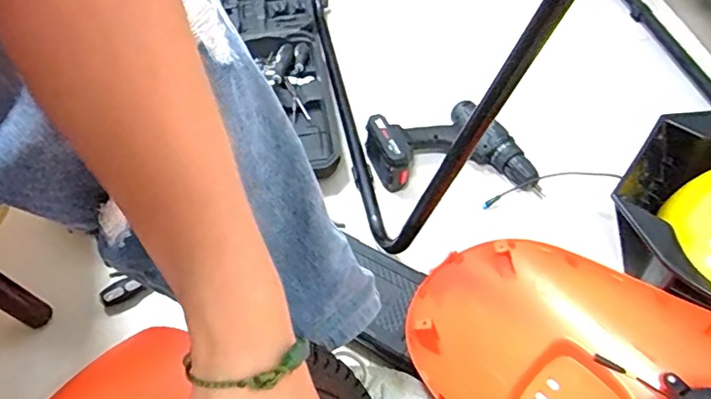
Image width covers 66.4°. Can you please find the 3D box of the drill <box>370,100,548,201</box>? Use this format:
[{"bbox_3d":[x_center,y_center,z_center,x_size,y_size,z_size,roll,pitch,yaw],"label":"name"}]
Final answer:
[{"bbox_3d":[0.144,-0.087,0.837,0.255,0.069,0.162,0,54,3],"label":"drill"}]

